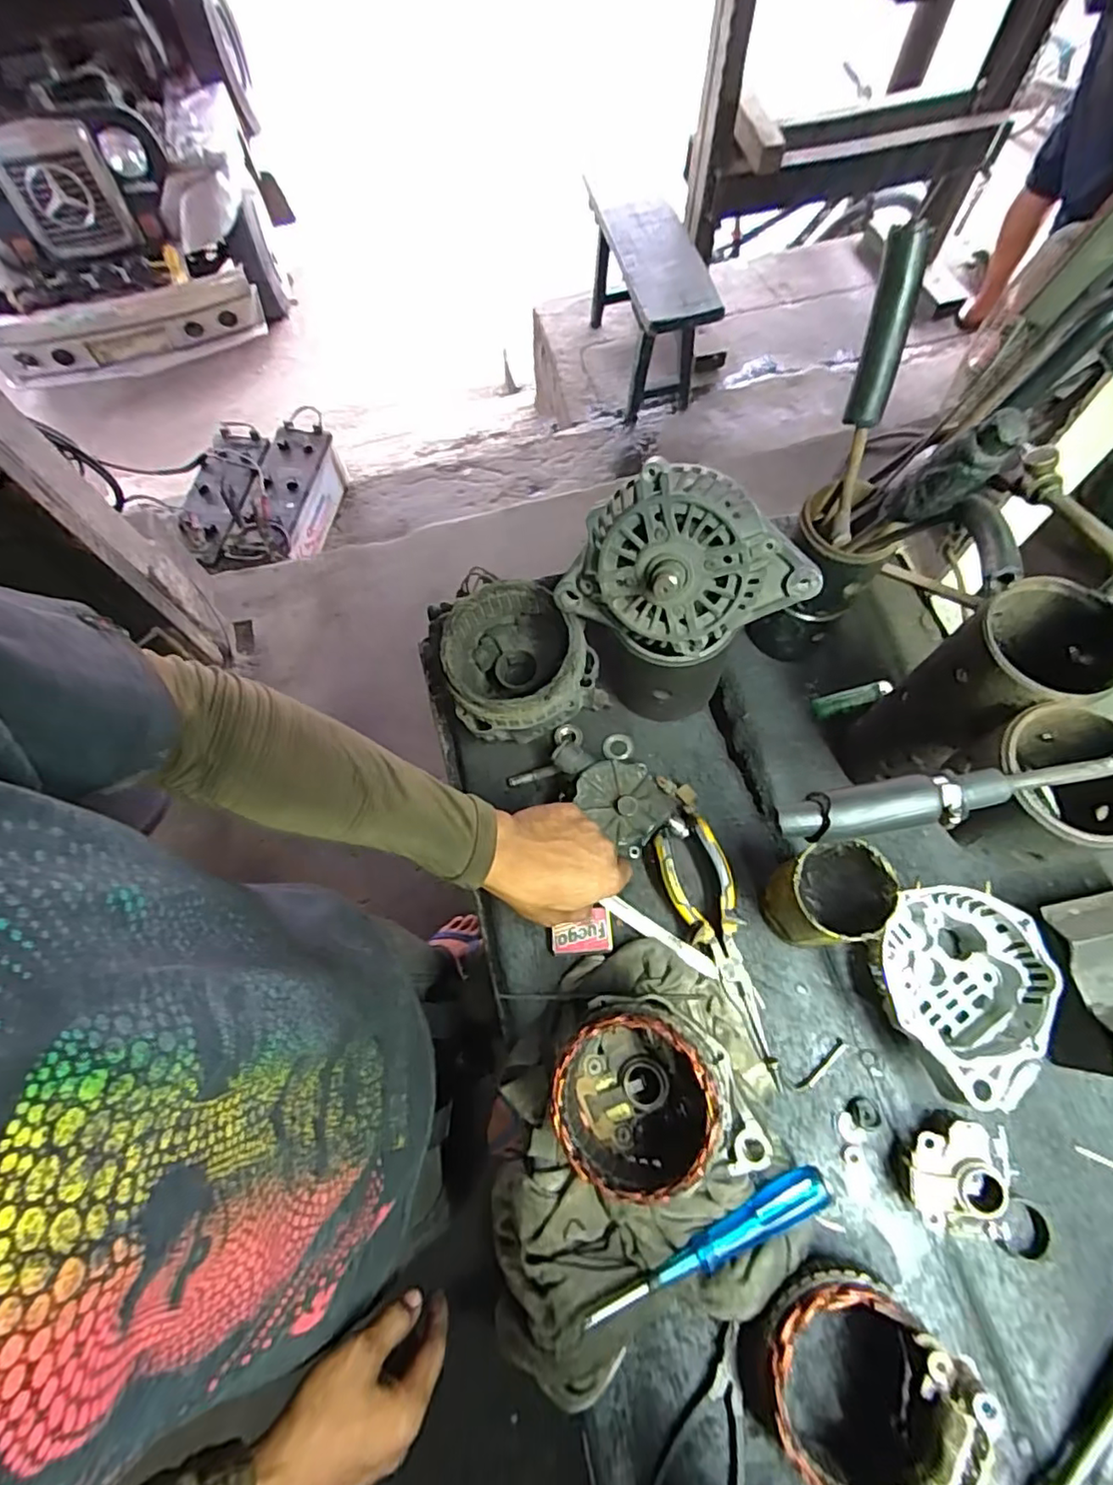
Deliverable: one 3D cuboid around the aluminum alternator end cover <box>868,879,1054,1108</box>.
[{"bbox_3d":[0.315,0.198,0.484,0.124,0.077,0.156,-10,68,-2],"label":"aluminum alternator end cover"}]

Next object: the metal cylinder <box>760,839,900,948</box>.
[{"bbox_3d":[0.213,0.125,0.494,0.075,0.100,0.072,-34,71,-11],"label":"metal cylinder"}]

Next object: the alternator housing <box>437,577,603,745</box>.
[{"bbox_3d":[-0.036,-0.077,0.579,0.131,0.097,0.125,-1,68,2],"label":"alternator housing"}]

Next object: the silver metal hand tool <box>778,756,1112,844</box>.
[{"bbox_3d":[0.261,0.022,0.342,0.267,0.026,0.028,-9,68,-2],"label":"silver metal hand tool"}]

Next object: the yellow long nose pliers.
[{"bbox_3d":[0.139,0.175,0.527,0.056,0.034,0.213,-14,68,-4],"label":"yellow long nose pliers"}]

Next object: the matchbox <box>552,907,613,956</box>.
[{"bbox_3d":[0.023,0.170,0.548,0.053,0.011,0.036,-5,68,0],"label":"matchbox"}]

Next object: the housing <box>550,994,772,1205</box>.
[{"bbox_3d":[0.064,0.256,0.446,0.131,0.104,0.114,-13,68,-4],"label":"housing"}]

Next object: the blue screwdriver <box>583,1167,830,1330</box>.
[{"bbox_3d":[0.107,0.357,0.442,0.187,0.025,0.026,-21,69,-7],"label":"blue screwdriver"}]

